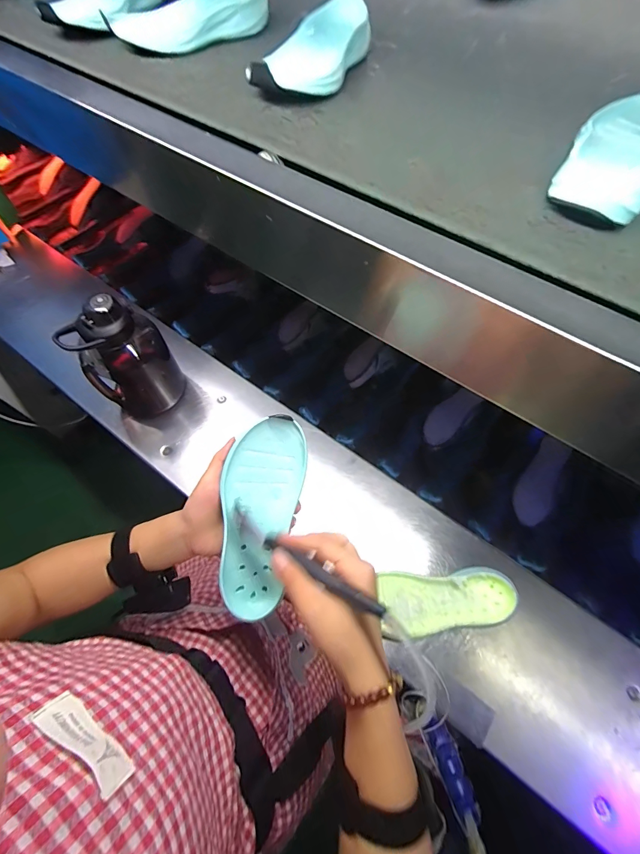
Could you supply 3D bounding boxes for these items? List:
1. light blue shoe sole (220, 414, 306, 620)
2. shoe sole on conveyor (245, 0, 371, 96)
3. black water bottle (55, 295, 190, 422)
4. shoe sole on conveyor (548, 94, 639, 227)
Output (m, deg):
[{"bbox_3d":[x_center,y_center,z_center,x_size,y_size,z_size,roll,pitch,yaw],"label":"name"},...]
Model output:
[{"bbox_3d":[-0.064,0.086,0.374,0.075,0.029,0.194,9,86,3],"label":"light blue shoe sole"},{"bbox_3d":[-0.004,-0.414,0.404,0.078,0.044,0.184,24,65,13],"label":"shoe sole on conveyor"},{"bbox_3d":[-0.325,-0.117,0.615,0.134,0.223,0.112,-41,69,-18],"label":"black water bottle"},{"bbox_3d":[0.268,-0.241,0.325,0.080,0.030,0.192,37,69,18],"label":"shoe sole on conveyor"}]

